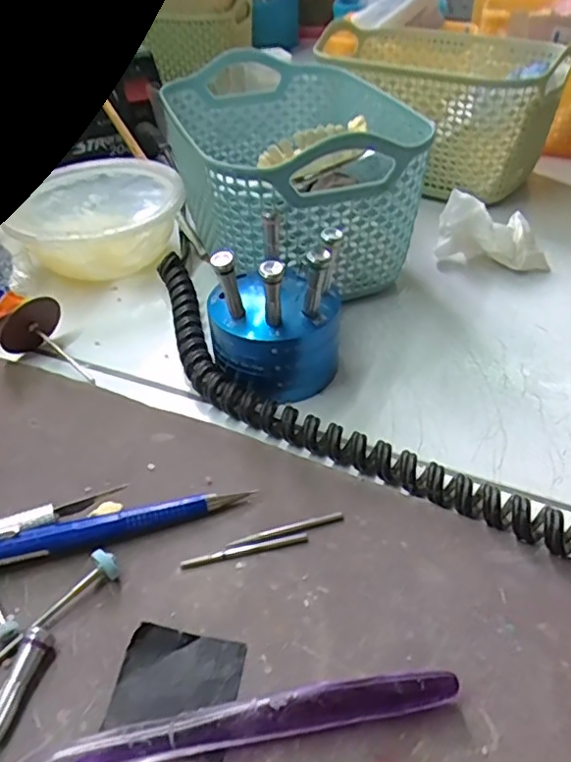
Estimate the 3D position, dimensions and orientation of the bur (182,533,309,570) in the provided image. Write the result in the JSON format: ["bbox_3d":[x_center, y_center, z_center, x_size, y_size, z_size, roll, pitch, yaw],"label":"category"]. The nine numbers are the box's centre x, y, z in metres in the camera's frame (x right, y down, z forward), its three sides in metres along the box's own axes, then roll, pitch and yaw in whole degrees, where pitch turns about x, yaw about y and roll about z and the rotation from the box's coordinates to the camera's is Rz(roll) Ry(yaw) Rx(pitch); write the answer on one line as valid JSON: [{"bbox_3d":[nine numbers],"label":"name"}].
[{"bbox_3d":[-0.014,0.058,0.202,0.044,0.004,0.004,-9,42,-11],"label":"bur"}]

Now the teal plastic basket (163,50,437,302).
[{"bbox_3d":[0.004,-0.119,0.342,0.115,0.087,0.172,-11,42,-13],"label":"teal plastic basket"}]

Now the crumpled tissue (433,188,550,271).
[{"bbox_3d":[0.120,-0.084,0.339,0.062,0.040,0.018,10,42,11],"label":"crumpled tissue"}]

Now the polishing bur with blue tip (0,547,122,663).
[{"bbox_3d":[-0.072,0.072,0.183,0.009,0.010,0.046,29,48,29],"label":"polishing bur with blue tip"}]

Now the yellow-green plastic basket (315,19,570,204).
[{"bbox_3d":[0.108,-0.200,0.428,0.164,0.080,0.127,26,47,27],"label":"yellow-green plastic basket"}]

